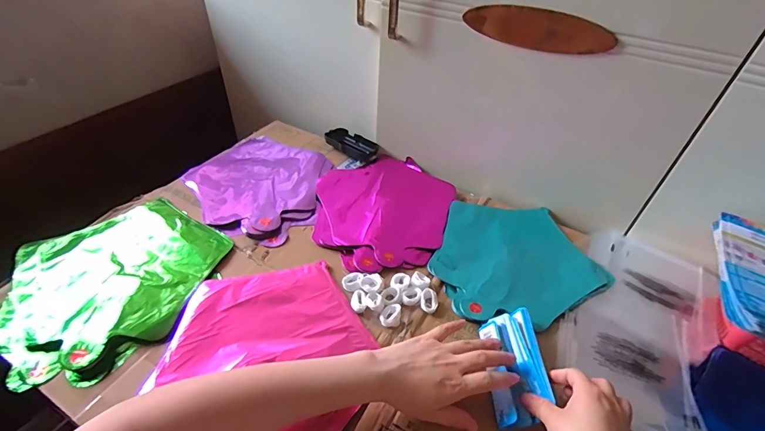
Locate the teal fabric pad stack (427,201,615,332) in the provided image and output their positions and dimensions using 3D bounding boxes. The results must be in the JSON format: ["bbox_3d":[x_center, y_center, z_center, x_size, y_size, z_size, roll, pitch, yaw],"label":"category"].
[{"bbox_3d":[0.186,0.057,0.569,0.235,0.024,0.226,-14,46,-17],"label":"teal fabric pad stack"}]

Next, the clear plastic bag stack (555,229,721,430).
[{"bbox_3d":[0.340,0.135,0.501,0.166,0.023,0.313,26,49,23],"label":"clear plastic bag stack"}]

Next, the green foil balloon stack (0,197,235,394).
[{"bbox_3d":[-0.358,0.076,0.502,0.249,0.017,0.260,23,48,20],"label":"green foil balloon stack"}]

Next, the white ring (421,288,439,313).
[{"bbox_3d":[0.060,0.111,0.497,0.022,0.016,0.028,8,44,6],"label":"white ring"}]

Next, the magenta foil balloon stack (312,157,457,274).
[{"bbox_3d":[-0.003,-0.015,0.635,0.219,0.019,0.269,15,45,13],"label":"magenta foil balloon stack"}]

